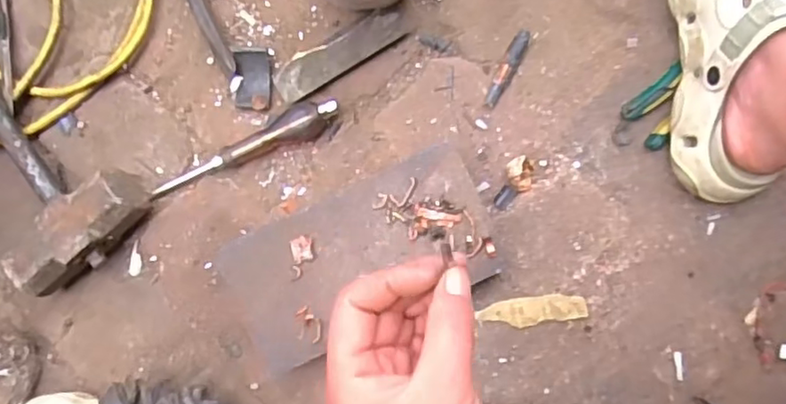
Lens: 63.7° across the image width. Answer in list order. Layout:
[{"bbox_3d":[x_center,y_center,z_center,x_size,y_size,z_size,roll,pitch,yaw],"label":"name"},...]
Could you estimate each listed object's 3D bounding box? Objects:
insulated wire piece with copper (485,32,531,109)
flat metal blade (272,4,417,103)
[{"bbox_3d":[0.105,-0.122,0.580,0.016,0.013,0.074,25,90,4],"label":"insulated wire piece with copper"},{"bbox_3d":[-0.047,-0.140,0.582,0.136,0.011,0.039,-33,80,-1],"label":"flat metal blade"}]

